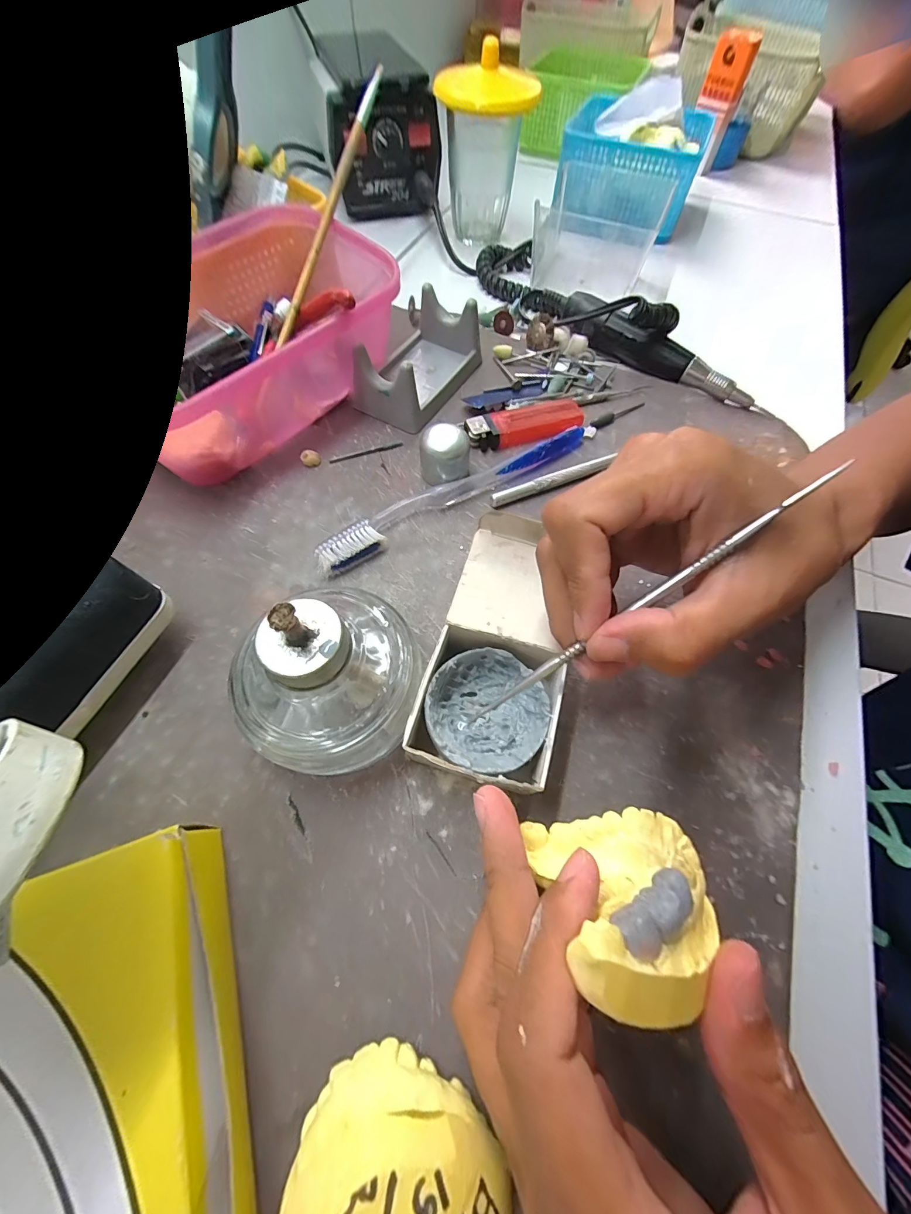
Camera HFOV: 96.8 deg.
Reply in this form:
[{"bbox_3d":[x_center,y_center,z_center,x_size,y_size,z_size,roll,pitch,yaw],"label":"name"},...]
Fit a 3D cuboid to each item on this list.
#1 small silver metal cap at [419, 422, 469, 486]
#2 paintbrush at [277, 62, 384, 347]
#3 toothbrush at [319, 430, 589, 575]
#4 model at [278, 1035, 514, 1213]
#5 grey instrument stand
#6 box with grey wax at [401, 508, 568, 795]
[{"bbox_3d":[-0.006,-0.092,0.247,0.029,0.028,0.021,5,64,1],"label":"small silver metal cap"},{"bbox_3d":[-0.079,-0.252,0.255,0.011,0.010,0.181,20,89,8],"label":"paintbrush"},{"bbox_3d":[0.002,-0.072,0.246,0.186,0.013,0.026,-31,69,-15],"label":"toothbrush"},{"bbox_3d":[-0.017,0.165,0.111,0.059,0.038,0.051,25,66,10],"label":"model"},{"bbox_3d":[-0.025,-0.172,0.279,0.058,0.037,0.095,23,66,10],"label":"grey instrument stand"},{"bbox_3d":[0.020,0.019,0.178,0.054,0.052,0.106,16,65,6],"label":"box with grey wax"}]

